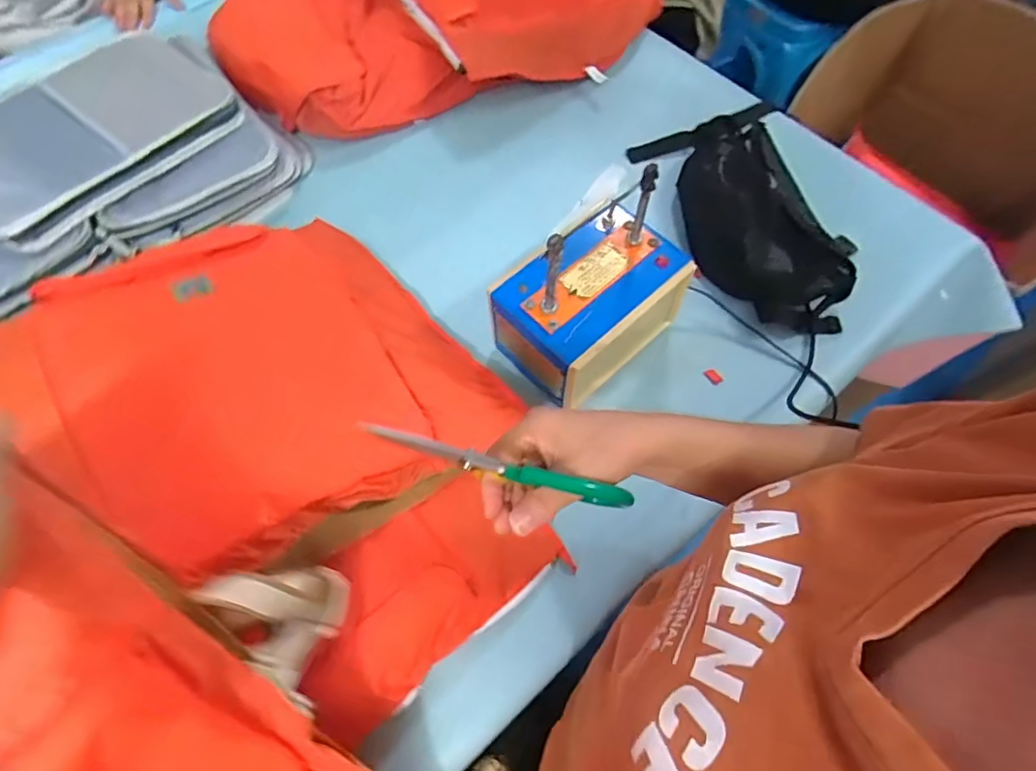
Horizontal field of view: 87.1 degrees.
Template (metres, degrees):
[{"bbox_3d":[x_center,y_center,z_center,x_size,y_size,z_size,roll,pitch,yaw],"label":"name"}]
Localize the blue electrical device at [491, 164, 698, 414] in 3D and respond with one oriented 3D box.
[{"bbox_3d":[0.075,-0.103,0.562,0.191,0.176,0.134,-37,71,-15],"label":"blue electrical device"}]

